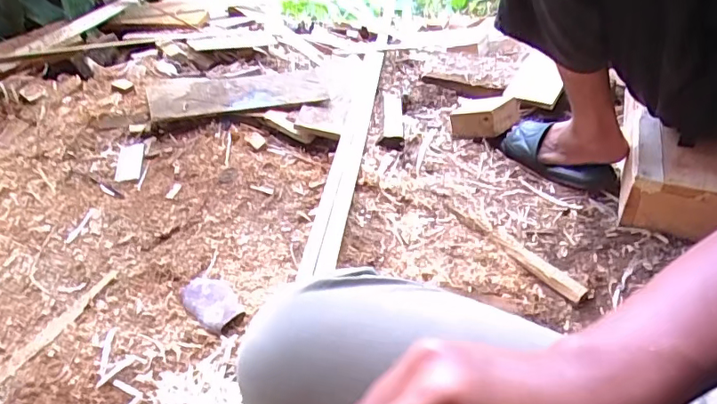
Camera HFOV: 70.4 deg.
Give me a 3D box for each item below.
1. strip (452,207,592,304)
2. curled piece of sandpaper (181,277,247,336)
[{"bbox_3d":[0.276,0.085,0.897,0.038,0.013,0.259,-34,58,-29],"label":"strip"},{"bbox_3d":[-0.220,0.155,0.773,0.120,0.020,0.066,36,56,27],"label":"curled piece of sandpaper"}]

